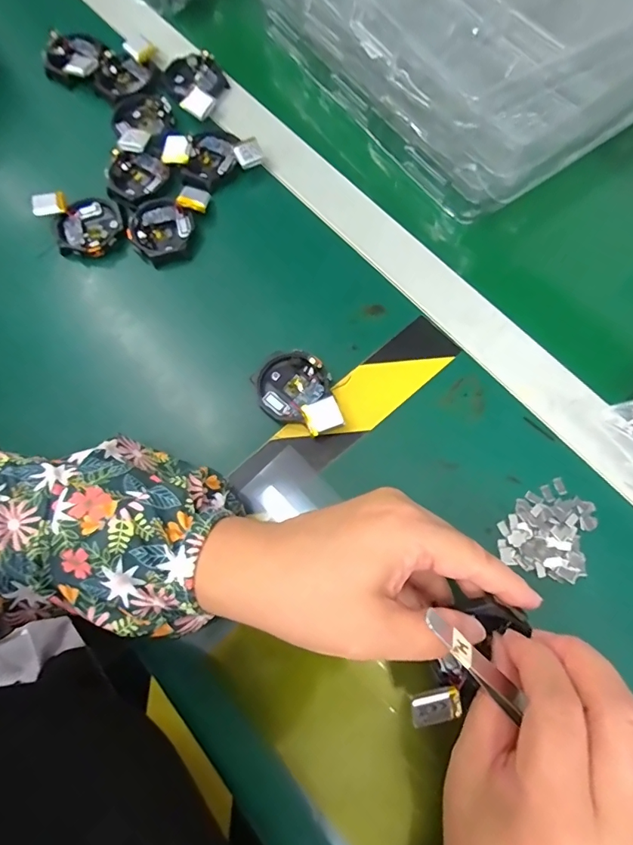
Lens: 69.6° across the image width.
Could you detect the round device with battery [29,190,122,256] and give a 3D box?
[{"bbox_3d":[-0.180,-0.155,0.347,0.049,0.015,0.062,-34,74,-8],"label":"round device with battery"}]

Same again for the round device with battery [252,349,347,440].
[{"bbox_3d":[-0.013,-0.018,0.304,0.048,0.016,0.062,-18,72,-3],"label":"round device with battery"}]

